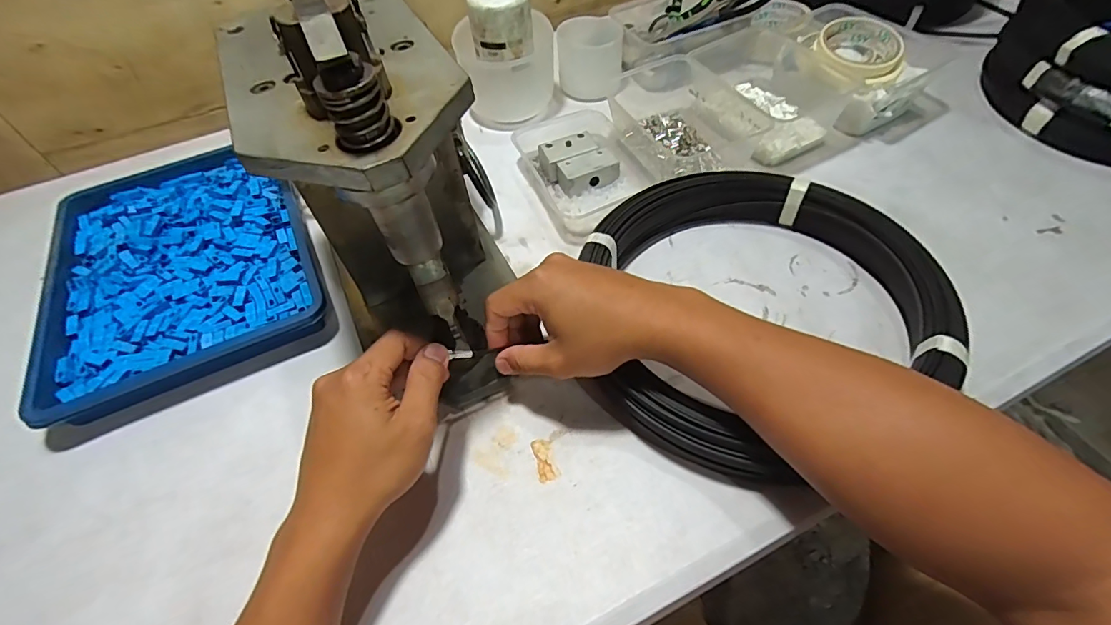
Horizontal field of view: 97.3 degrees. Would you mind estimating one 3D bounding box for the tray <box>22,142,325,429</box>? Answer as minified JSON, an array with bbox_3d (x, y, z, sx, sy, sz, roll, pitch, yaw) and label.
[{"bbox_3d":[-0.378,-0.057,0.505,0.240,0.039,0.316,-24,55,-13],"label":"tray"}]

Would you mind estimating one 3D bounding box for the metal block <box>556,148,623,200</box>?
[{"bbox_3d":[0.035,-0.158,0.551,0.067,0.027,0.038,-22,54,-12],"label":"metal block"}]

